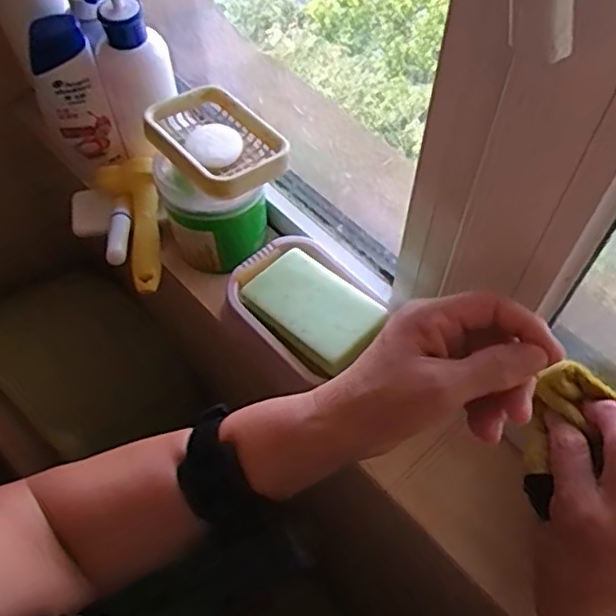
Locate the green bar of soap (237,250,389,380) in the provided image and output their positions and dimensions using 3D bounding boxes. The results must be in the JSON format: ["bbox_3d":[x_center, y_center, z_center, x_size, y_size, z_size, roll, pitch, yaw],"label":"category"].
[{"bbox_3d":[0.002,-0.001,0.529,0.108,0.015,0.070,38,67,21],"label":"green bar of soap"}]

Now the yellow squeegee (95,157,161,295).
[{"bbox_3d":[-0.160,-0.078,0.598,0.053,0.032,0.135,-15,73,-7],"label":"yellow squeegee"}]

